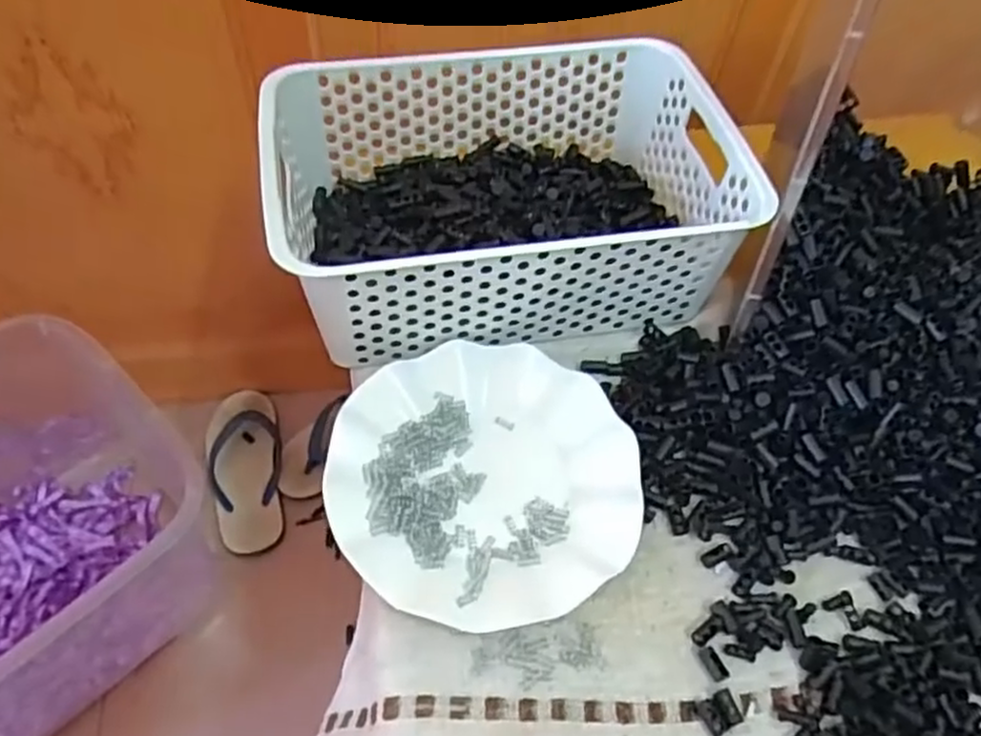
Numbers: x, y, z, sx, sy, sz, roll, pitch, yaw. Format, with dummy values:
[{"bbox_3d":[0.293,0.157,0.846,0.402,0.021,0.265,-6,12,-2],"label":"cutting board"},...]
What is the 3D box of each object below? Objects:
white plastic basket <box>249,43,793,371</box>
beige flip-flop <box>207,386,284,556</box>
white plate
[{"bbox_3d":[0.006,-0.126,0.523,0.307,0.098,0.201,-8,57,-10],"label":"white plastic basket"},{"bbox_3d":[-0.328,0.133,0.987,0.095,0.032,0.230,-9,57,-11],"label":"beige flip-flop"},{"bbox_3d":[-0.004,0.065,0.449,0.179,0.021,0.182,2,55,-4],"label":"white plate"}]

